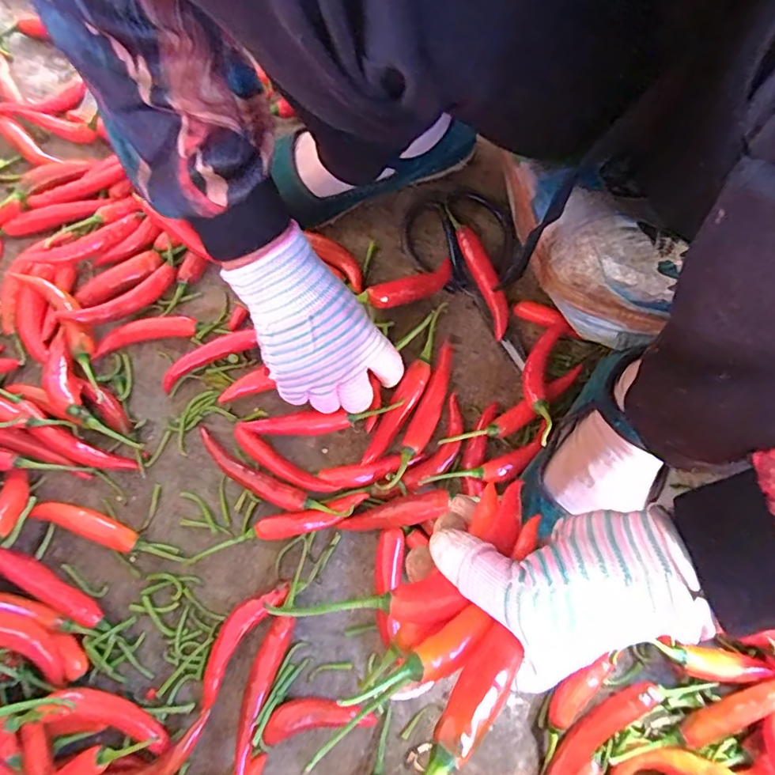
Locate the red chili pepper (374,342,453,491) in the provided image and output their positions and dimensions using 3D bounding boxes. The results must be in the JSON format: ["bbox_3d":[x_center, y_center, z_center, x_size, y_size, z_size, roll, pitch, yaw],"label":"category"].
[{"bbox_3d":[0.029,0.023,0.416,0.021,0.026,0.130,24,74,8],"label":"red chili pepper"}]

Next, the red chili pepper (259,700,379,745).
[{"bbox_3d":[-0.046,0.224,0.358,0.072,0.017,0.021,-4,72,-1],"label":"red chili pepper"}]

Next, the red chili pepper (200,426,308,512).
[{"bbox_3d":[-0.109,0.066,0.409,0.105,0.027,0.020,30,74,10],"label":"red chili pepper"}]

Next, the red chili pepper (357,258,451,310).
[{"bbox_3d":[0.019,-0.084,0.456,0.083,0.024,0.021,-25,73,-8],"label":"red chili pepper"}]

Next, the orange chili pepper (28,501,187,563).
[{"bbox_3d":[-0.209,0.110,0.398,0.114,0.016,0.020,19,73,6],"label":"orange chili pepper"}]

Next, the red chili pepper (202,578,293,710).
[{"bbox_3d":[-0.107,0.178,0.378,0.025,0.015,0.093,34,75,11],"label":"red chili pepper"}]

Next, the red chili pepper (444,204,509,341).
[{"bbox_3d":[0.079,-0.107,0.465,0.018,0.021,0.136,-18,73,-5],"label":"red chili pepper"}]

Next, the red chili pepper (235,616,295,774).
[{"bbox_3d":[-0.090,0.209,0.365,0.021,0.022,0.098,16,73,5],"label":"red chili pepper"}]

